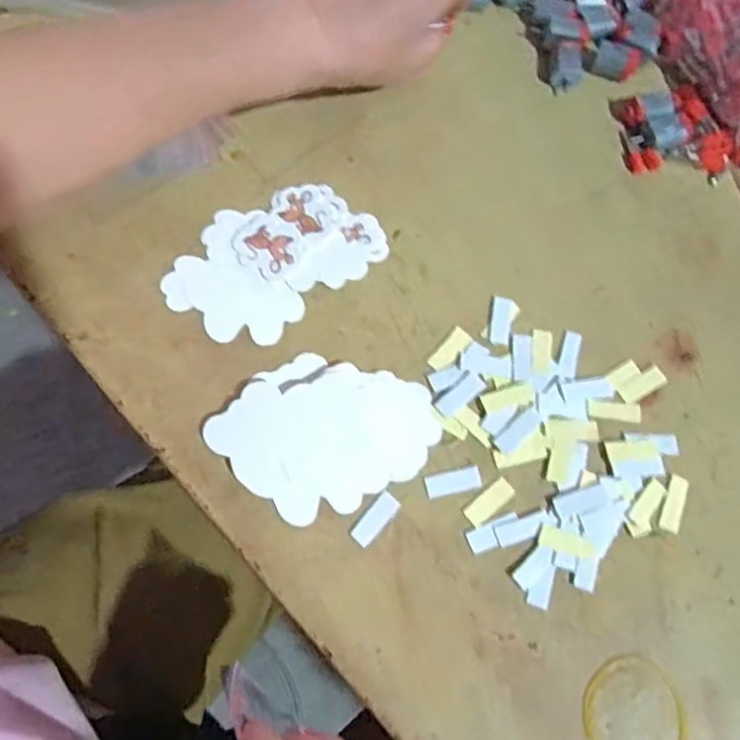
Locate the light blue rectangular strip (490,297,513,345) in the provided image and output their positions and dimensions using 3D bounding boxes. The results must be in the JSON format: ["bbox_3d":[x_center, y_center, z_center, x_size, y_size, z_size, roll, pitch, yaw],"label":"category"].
[{"bbox_3d":[0.074,-0.028,0.342,0.011,0.004,0.029,9,70,4],"label":"light blue rectangular strip"}]

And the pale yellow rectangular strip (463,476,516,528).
[{"bbox_3d":[0.061,0.067,0.308,0.028,0.004,0.011,-36,74,-12],"label":"pale yellow rectangular strip"}]

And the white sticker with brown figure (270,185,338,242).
[{"bbox_3d":[-0.037,-0.094,0.360,0.035,0.004,0.038,-25,73,-11],"label":"white sticker with brown figure"}]

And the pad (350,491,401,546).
[{"bbox_3d":[0.003,0.074,0.304,0.011,0.004,0.028,39,75,13],"label":"pad"}]

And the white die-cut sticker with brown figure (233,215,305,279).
[{"bbox_3d":[-0.058,-0.071,0.350,0.034,0.004,0.040,-42,75,-13],"label":"white die-cut sticker with brown figure"}]

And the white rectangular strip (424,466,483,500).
[{"bbox_3d":[0.043,0.057,0.311,0.028,0.004,0.011,-14,70,-4],"label":"white rectangular strip"}]

